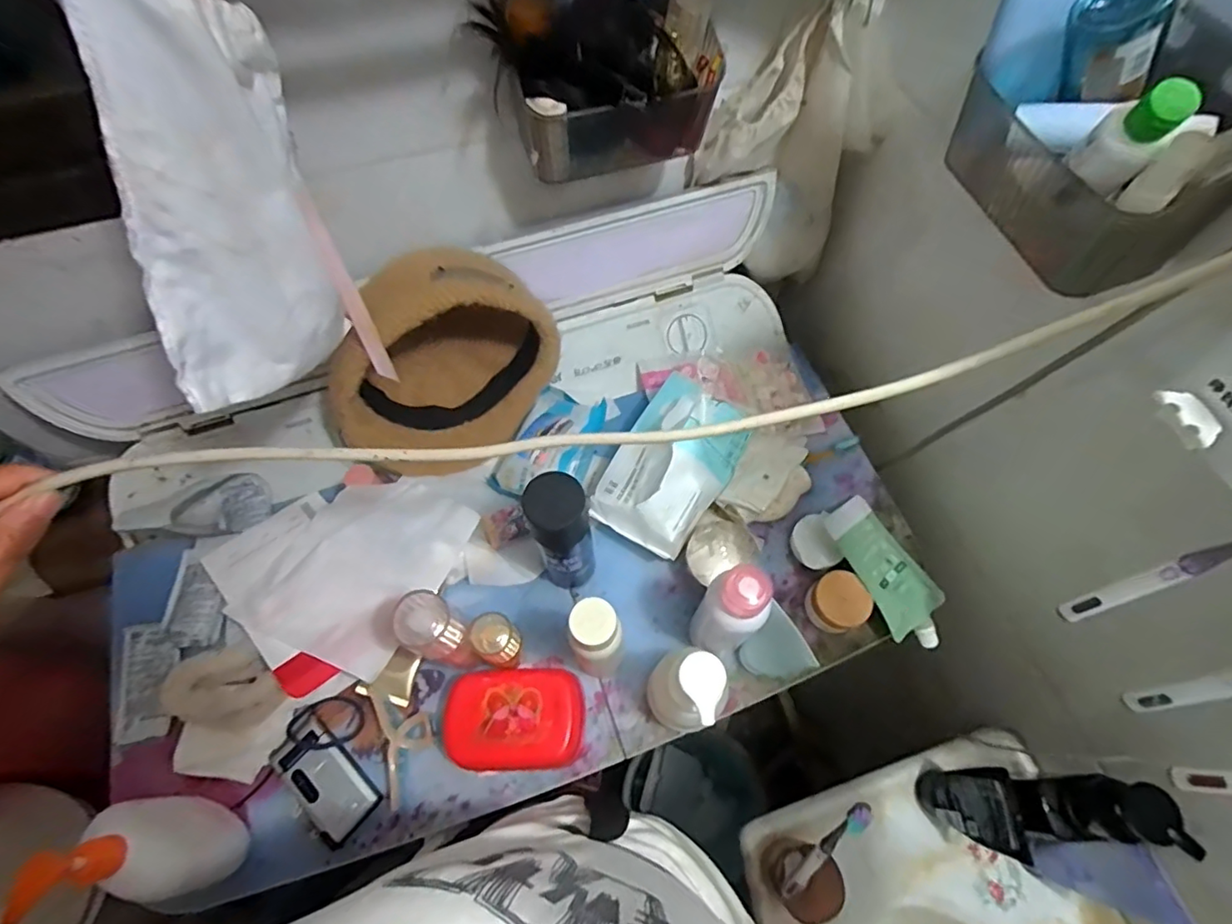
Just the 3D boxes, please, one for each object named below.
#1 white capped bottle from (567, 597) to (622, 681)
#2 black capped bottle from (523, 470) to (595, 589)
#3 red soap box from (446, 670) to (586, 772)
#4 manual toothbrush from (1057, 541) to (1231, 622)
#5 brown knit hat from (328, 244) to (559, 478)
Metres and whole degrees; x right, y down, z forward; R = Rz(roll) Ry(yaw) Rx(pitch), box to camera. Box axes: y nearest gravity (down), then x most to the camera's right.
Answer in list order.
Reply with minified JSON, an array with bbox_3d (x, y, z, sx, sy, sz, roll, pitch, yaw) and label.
[{"bbox_3d":[-0.016,0.160,0.514,0.032,0.190,0.034,39,69,18],"label":"white capped bottle"},{"bbox_3d":[-0.048,0.072,0.556,0.050,0.193,0.047,0,63,0],"label":"black capped bottle"},{"bbox_3d":[-0.092,0.240,0.549,0.124,0.055,0.085,-2,63,-1],"label":"red soap box"},{"bbox_3d":[0.340,0.067,0.358,0.027,0.173,0.015,-24,65,-12],"label":"manual toothbrush"},{"bbox_3d":[-0.185,-0.102,0.617,0.221,0.220,0.127,-38,69,-17],"label":"brown knit hat"}]

